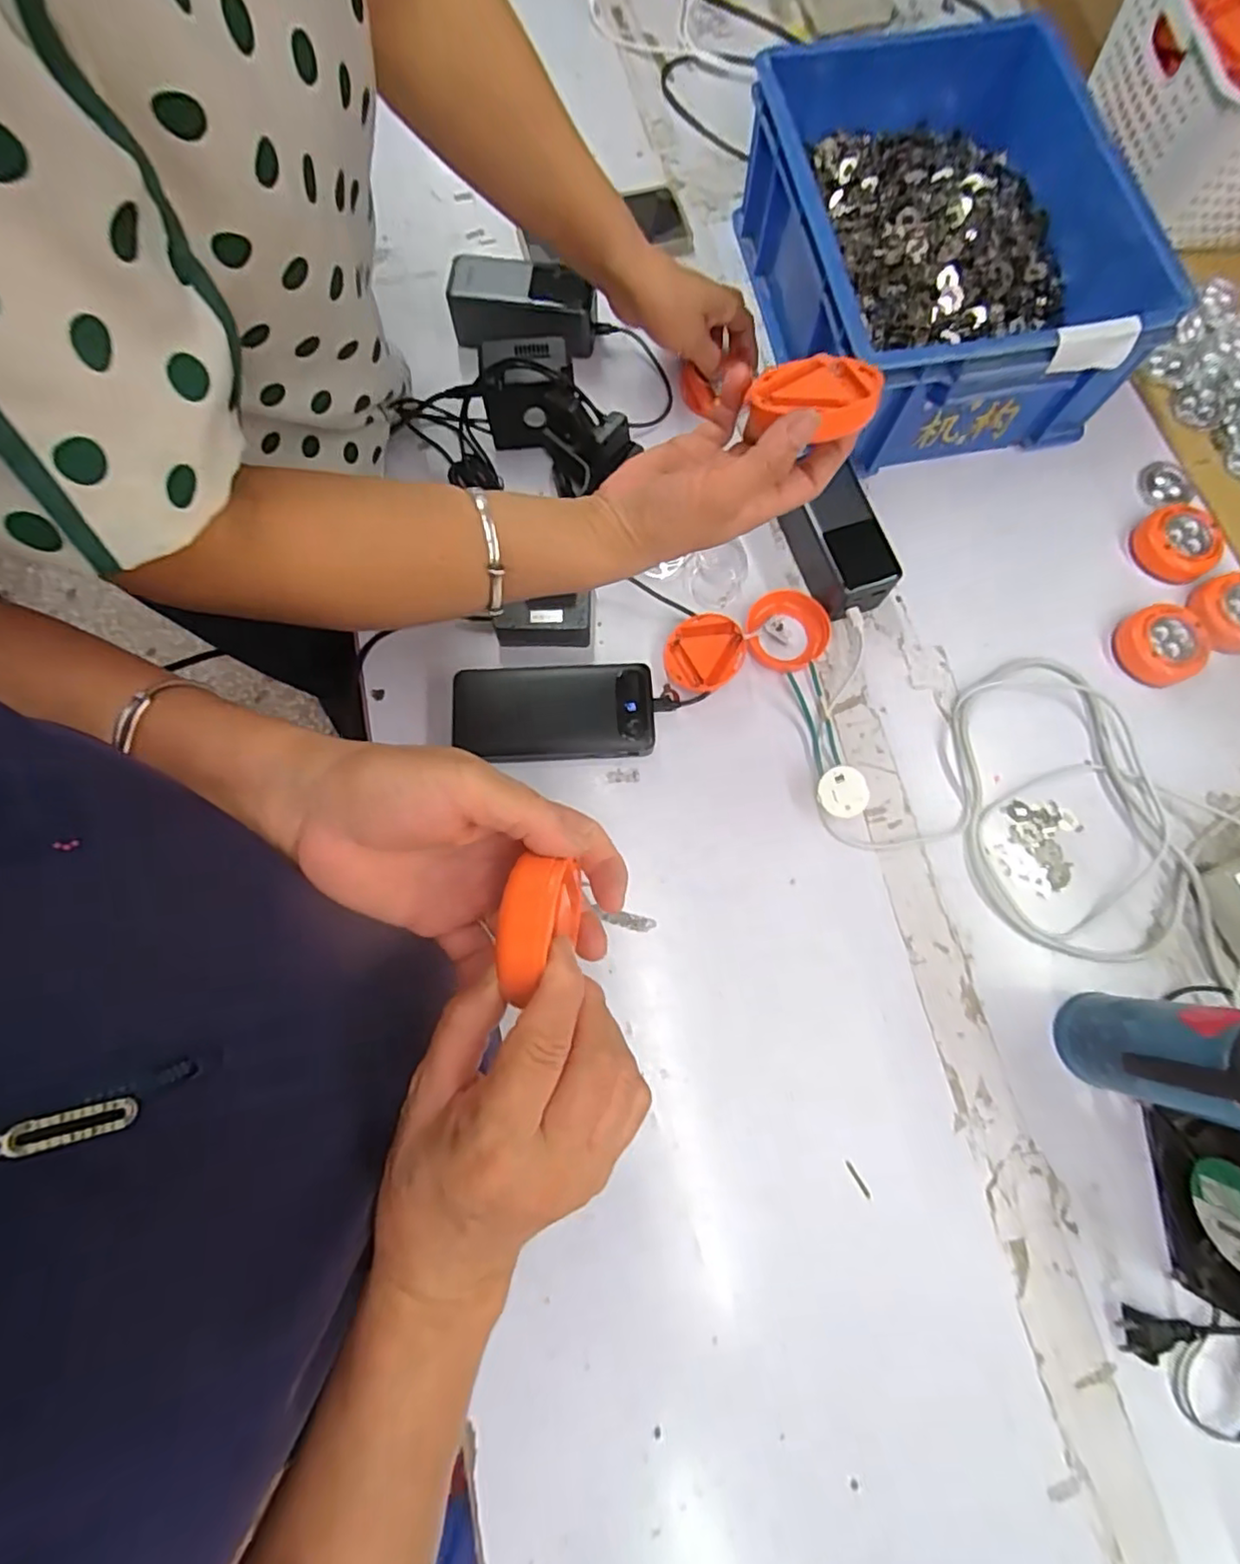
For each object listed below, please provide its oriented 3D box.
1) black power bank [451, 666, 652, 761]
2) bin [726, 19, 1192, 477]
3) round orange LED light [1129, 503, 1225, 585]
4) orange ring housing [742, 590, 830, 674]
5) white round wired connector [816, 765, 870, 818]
[{"bbox_3d":[-0.052,-0.054,0.504,0.153,0.024,0.075,-3,76,-1],"label":"black power bank"},{"bbox_3d":[0.281,-0.475,0.564,0.278,0.124,0.365,-9,76,-3],"label":"bin"},{"bbox_3d":[0.499,-0.214,0.564,0.076,0.025,0.069,-32,78,-8],"label":"round orange LED light"},{"bbox_3d":[0.140,-0.128,0.530,0.066,0.018,0.070,0,75,0],"label":"orange ring housing"},{"bbox_3d":[0.172,0.009,0.495,0.037,0.022,0.038,12,76,3],"label":"white round wired connector"}]

